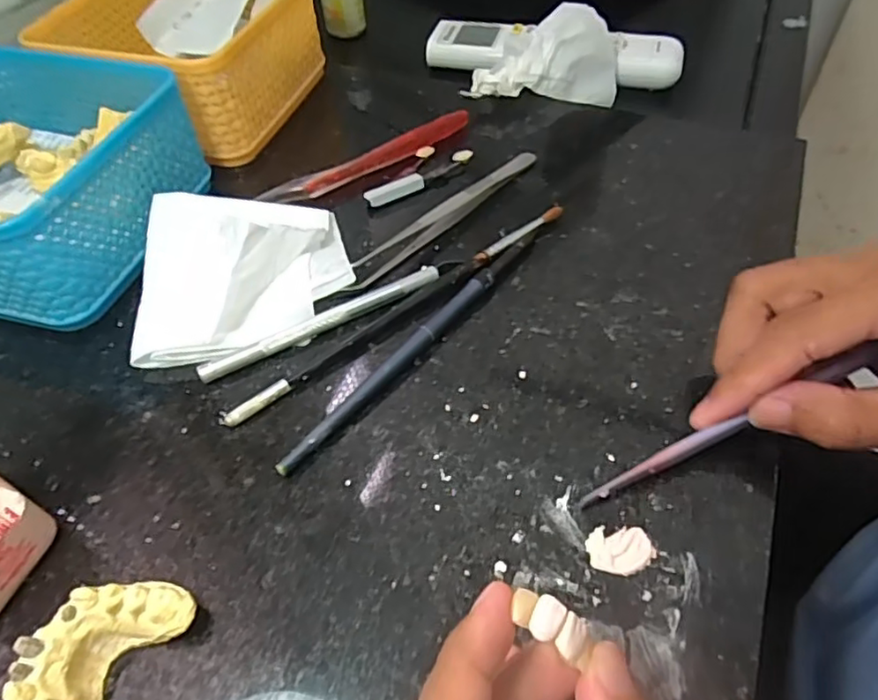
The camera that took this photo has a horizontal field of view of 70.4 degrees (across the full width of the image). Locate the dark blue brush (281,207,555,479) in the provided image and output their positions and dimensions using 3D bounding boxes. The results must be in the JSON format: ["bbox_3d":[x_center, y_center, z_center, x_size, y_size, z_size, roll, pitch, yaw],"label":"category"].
[{"bbox_3d":[-0.002,-0.014,0.278,0.014,0.010,0.186,32,59,25],"label":"dark blue brush"}]

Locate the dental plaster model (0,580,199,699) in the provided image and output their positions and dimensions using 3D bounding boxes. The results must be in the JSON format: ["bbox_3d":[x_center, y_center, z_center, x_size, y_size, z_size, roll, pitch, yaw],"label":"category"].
[{"bbox_3d":[-0.102,0.096,0.186,0.038,0.026,0.054,8,52,9],"label":"dental plaster model"}]

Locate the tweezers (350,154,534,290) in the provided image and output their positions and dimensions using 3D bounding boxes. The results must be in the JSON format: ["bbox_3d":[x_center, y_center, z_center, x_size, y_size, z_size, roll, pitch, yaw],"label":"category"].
[{"bbox_3d":[0.006,-0.071,0.319,0.010,0.014,0.134,33,59,26],"label":"tweezers"}]

